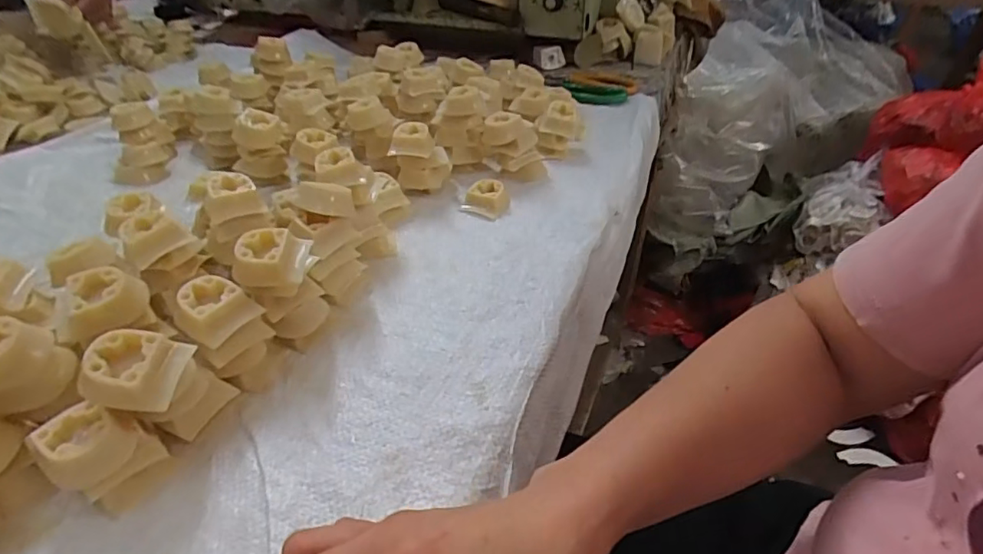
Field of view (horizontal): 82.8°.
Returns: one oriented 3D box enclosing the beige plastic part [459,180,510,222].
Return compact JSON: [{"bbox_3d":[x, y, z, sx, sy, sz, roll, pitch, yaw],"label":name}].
[{"bbox_3d":[-0.003,-0.072,0.512,0.040,0.020,0.037,0,39,0],"label":"beige plastic part"}]

